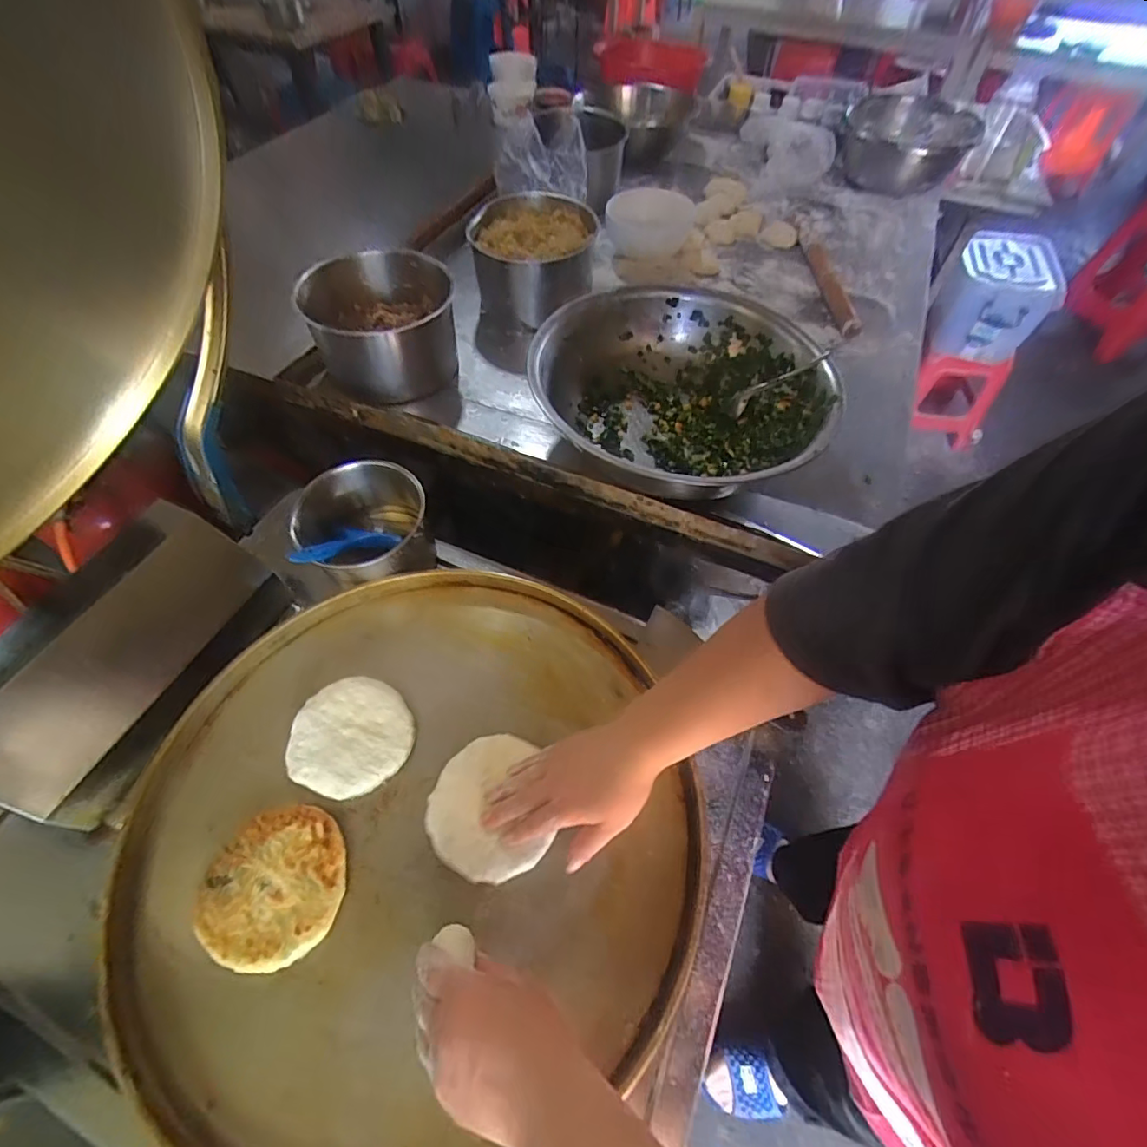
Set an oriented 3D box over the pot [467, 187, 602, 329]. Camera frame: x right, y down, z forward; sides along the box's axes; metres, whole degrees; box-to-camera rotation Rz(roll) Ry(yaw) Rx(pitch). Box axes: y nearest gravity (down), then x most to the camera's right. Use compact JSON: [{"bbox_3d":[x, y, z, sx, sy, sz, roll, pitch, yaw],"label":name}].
[{"bbox_3d":[-0.066,-0.526,0.898,0.196,0.116,0.238,7,57,3],"label":"pot"}]

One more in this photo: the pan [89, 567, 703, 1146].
[{"bbox_3d":[-0.153,0.236,0.523,0.504,0.055,0.501,1,57,-1],"label":"pan"}]

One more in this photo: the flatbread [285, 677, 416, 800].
[{"bbox_3d":[-0.228,0.167,0.548,0.117,0.015,0.114,1,57,-1],"label":"flatbread"}]

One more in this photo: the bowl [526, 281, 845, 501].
[{"bbox_3d":[0.142,-0.233,0.709,0.369,0.104,0.372,1,57,-1],"label":"bowl"}]

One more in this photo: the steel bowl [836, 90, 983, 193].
[{"bbox_3d":[0.759,-0.987,1.223,0.266,0.116,0.326,18,58,9],"label":"steel bowl"}]

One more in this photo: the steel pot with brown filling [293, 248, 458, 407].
[{"bbox_3d":[-0.277,-0.356,0.779,0.193,0.129,0.183,-4,57,-5],"label":"steel pot with brown filling"}]

